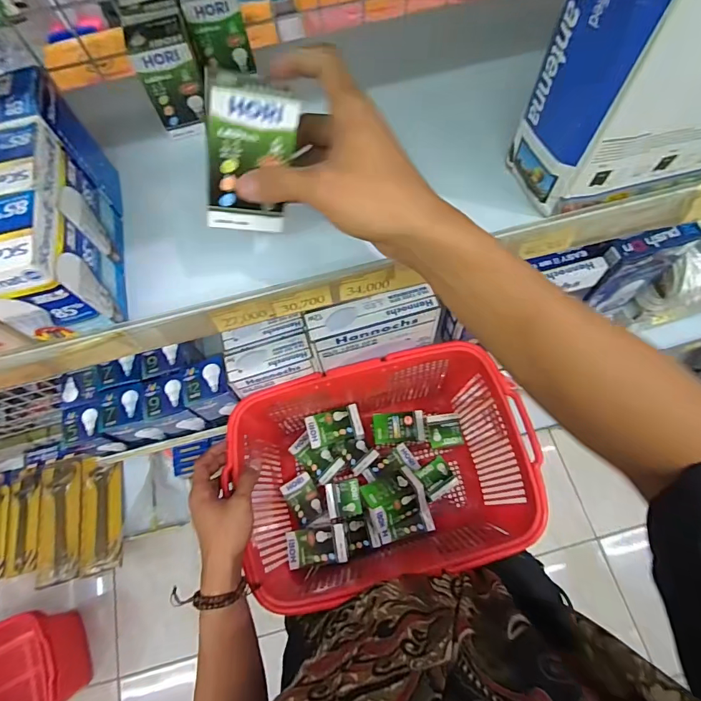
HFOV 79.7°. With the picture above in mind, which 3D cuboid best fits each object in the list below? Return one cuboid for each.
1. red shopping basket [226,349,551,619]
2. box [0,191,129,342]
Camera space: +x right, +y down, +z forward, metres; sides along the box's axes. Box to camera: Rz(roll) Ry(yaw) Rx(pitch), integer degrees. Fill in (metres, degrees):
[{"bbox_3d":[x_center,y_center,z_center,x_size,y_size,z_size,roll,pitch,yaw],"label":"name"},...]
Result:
[{"bbox_3d":[0.051,0.189,0.662,0.404,0.242,0.291,-16,68,-4],"label":"red shopping basket"},{"bbox_3d":[-0.227,-0.054,0.315,0.061,0.106,0.068,-16,68,-4],"label":"box"}]

